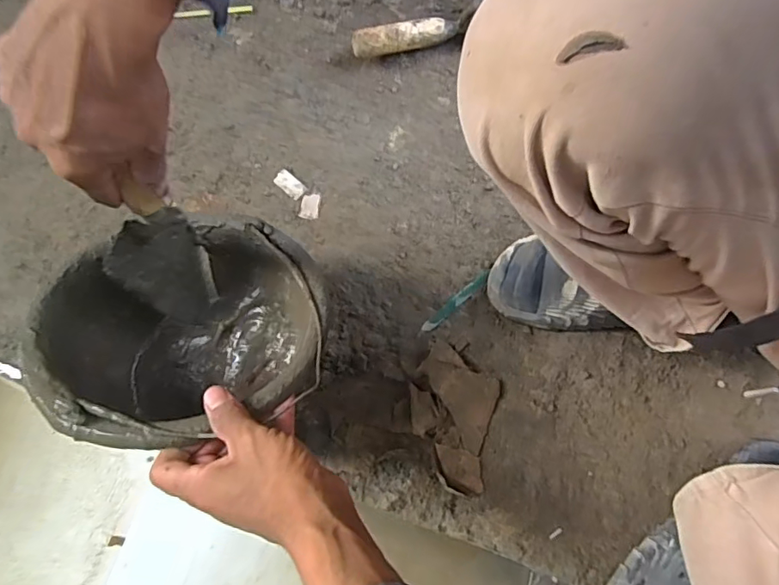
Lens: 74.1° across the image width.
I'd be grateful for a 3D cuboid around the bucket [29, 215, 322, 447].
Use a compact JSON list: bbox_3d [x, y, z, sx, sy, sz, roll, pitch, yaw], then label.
[{"bbox_3d":[-0.184,0.061,0.515,0.254,0.195,0.246,1,49,2],"label":"bucket"}]

